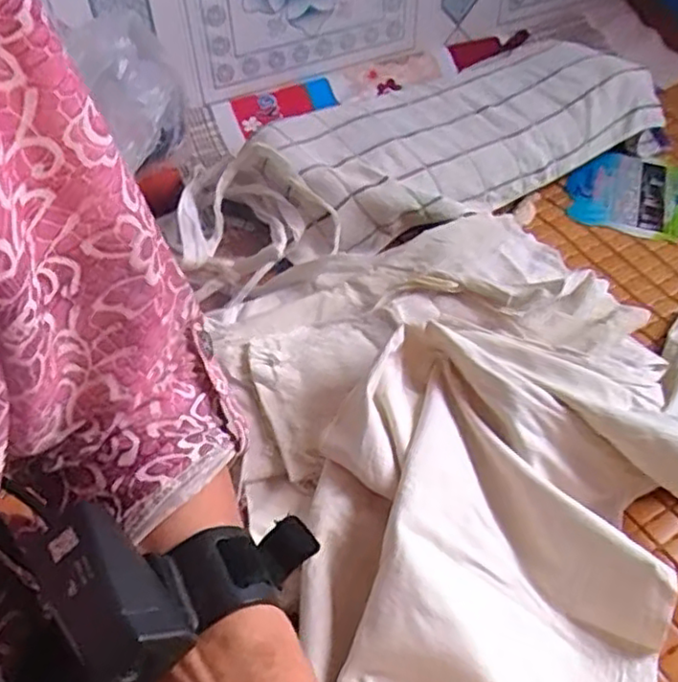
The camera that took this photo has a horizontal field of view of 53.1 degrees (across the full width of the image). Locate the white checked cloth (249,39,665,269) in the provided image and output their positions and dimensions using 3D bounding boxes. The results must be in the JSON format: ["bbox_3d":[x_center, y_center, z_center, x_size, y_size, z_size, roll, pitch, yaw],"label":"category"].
[{"bbox_3d":[0.140,-0.249,0.824,0.509,0.081,0.224,-29,54,-22],"label":"white checked cloth"}]

